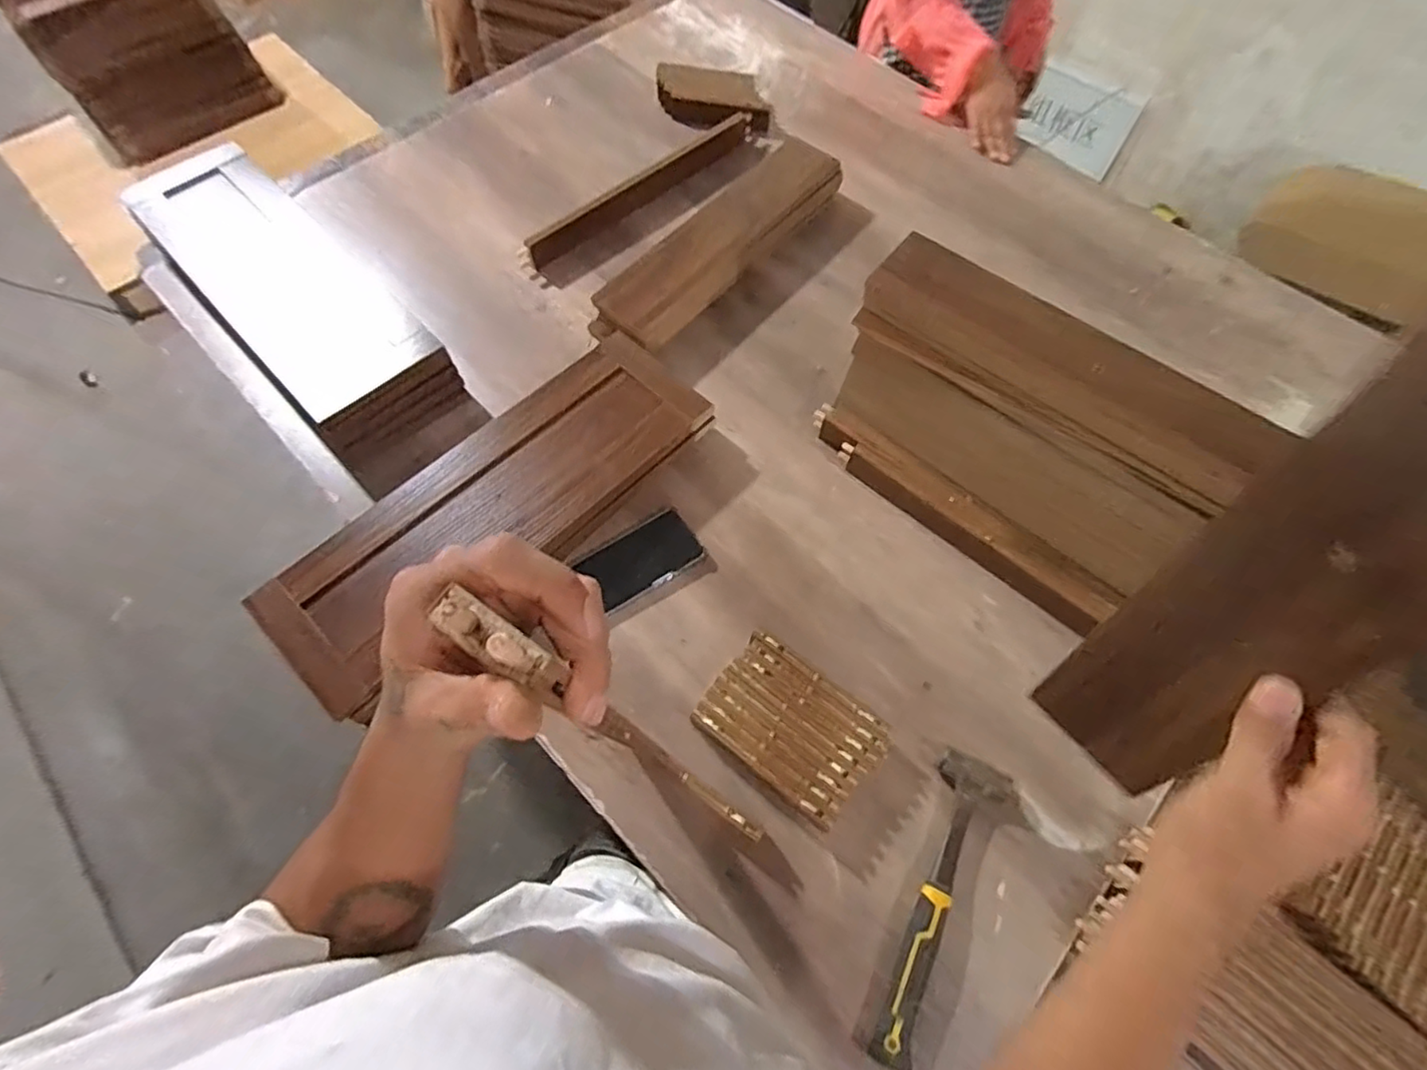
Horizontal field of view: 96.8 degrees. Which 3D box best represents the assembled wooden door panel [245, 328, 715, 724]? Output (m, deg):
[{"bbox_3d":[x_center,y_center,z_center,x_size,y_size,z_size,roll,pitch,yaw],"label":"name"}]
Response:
[{"bbox_3d":[-0.251,-0.041,0.745,0.189,0.037,0.526,39,70,15],"label":"assembled wooden door panel"}]

